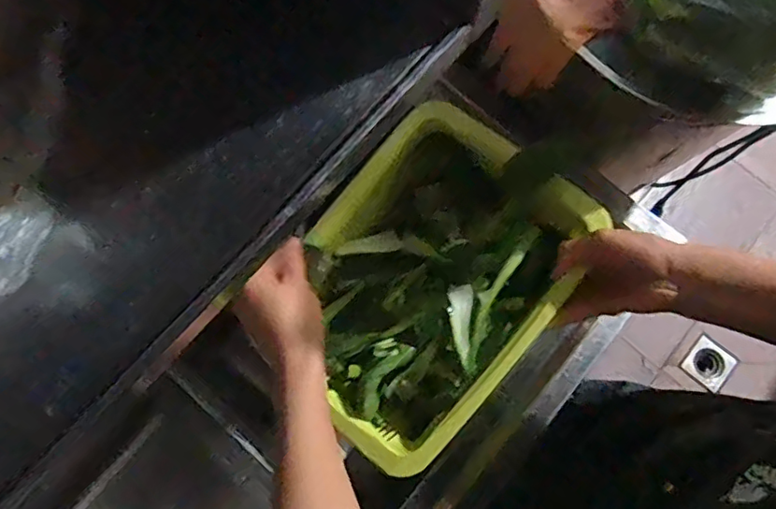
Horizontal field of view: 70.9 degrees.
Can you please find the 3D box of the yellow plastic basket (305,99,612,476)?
[{"bbox_3d":[0.033,0.025,0.546,0.231,0.107,0.313,41,80,8],"label":"yellow plastic basket"}]

